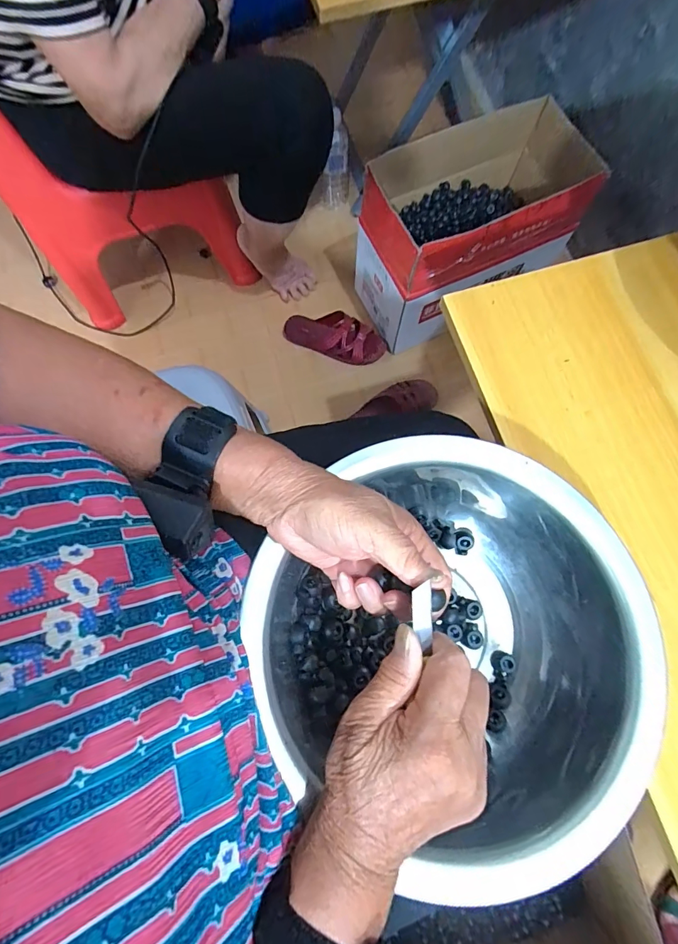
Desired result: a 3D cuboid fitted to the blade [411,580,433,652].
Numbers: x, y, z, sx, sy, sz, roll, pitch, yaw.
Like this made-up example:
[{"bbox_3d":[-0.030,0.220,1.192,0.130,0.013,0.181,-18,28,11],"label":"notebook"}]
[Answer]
[{"bbox_3d":[0.049,0.086,0.243,0.012,0.005,0.039,-6,99,-2],"label":"blade"}]

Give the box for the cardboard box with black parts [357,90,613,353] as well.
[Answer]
[{"bbox_3d":[0.262,-0.492,0.856,0.417,0.315,0.235,-26,79,-6],"label":"cardboard box with black parts"}]

